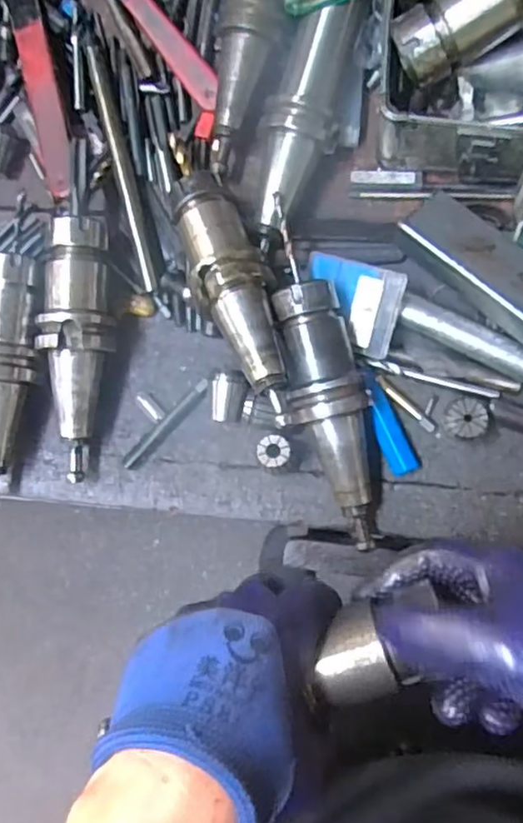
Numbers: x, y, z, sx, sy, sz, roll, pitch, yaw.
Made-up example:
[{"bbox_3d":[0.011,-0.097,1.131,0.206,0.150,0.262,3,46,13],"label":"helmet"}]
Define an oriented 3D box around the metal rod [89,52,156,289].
[{"bbox_3d":[-0.116,-0.202,0.529,0.012,0.011,0.217,-15,83,4],"label":"metal rod"}]

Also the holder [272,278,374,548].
[{"bbox_3d":[0.052,0.005,0.476,0.058,0.056,0.194,-10,84,5],"label":"holder"}]

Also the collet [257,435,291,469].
[{"bbox_3d":[0.010,0.030,0.484,0.023,0.039,0.024,-1,85,6],"label":"collet"}]

